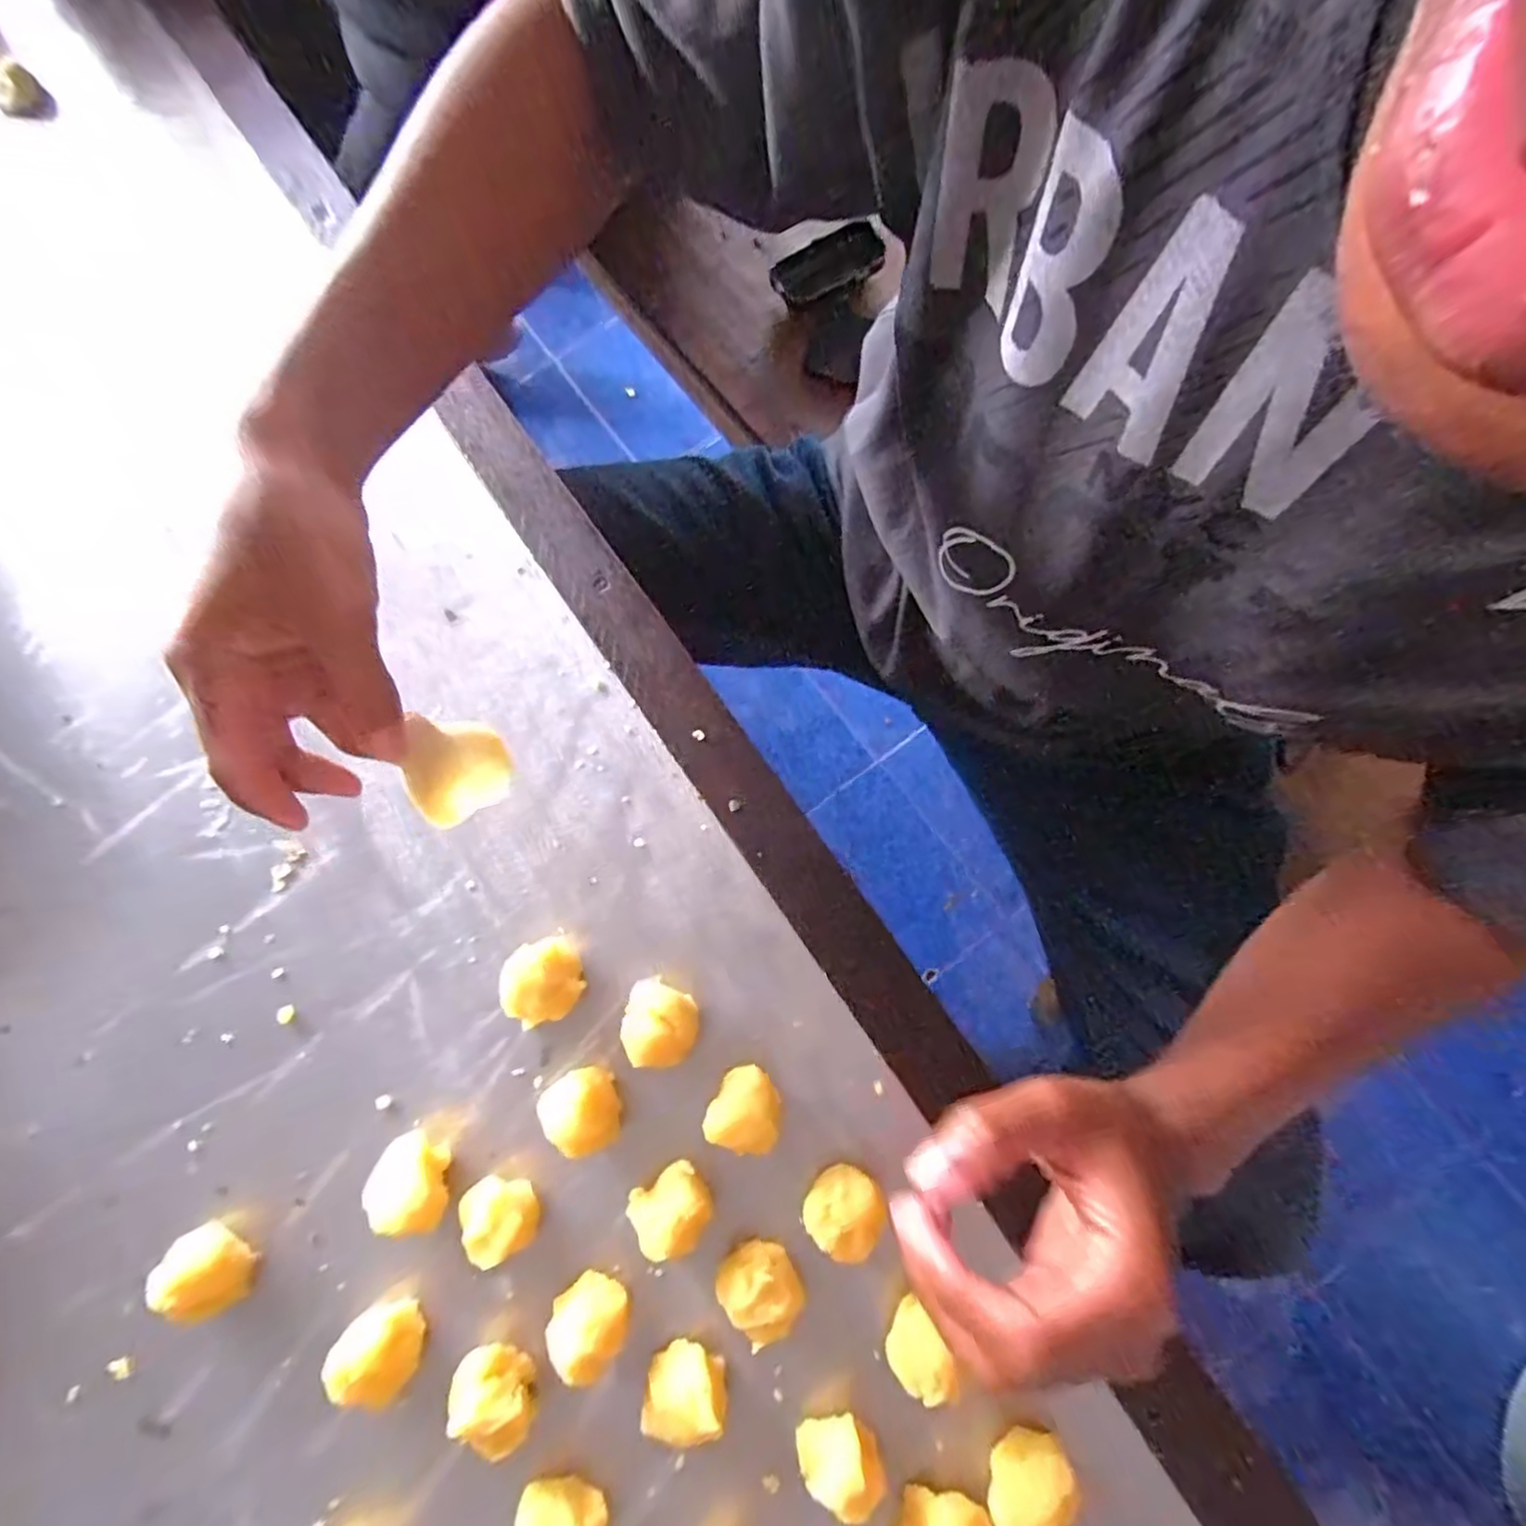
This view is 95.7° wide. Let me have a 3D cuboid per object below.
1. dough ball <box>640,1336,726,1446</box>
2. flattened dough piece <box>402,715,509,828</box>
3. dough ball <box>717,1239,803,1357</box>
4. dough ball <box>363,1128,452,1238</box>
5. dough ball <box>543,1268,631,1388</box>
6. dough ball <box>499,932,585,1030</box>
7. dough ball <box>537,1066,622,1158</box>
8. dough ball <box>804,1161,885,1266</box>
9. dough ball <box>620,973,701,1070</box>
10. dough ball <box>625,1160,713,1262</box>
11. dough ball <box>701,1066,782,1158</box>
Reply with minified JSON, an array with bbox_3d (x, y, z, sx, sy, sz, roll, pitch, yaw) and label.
[{"bbox_3d":[-0.032,0.259,0.283,0.033,0.026,0.031,0,79,1],"label":"dough ball"},{"bbox_3d":[-0.129,0.003,0.292,0.009,0.049,0.044,-10,84,29],"label":"flattened dough piece"},{"bbox_3d":[-0.001,0.220,0.290,0.033,0.026,0.030,0,79,1],"label":"dough ball"},{"bbox_3d":[-0.156,0.184,0.302,0.035,0.025,0.038,0,79,1],"label":"dough ball"},{"bbox_3d":[-0.073,0.233,0.288,0.029,0.028,0.028,0,79,1],"label":"dough ball"},{"bbox_3d":[-0.101,0.099,0.314,0.032,0.030,0.034,0,79,1],"label":"dough ball"},{"bbox_3d":[-0.080,0.153,0.304,0.036,0.027,0.030,-17,79,-2],"label":"dough ball"},{"bbox_3d":[0.034,0.187,0.292,0.029,0.029,0.032,23,81,6],"label":"dough ball"},{"bbox_3d":[-0.045,0.116,0.310,0.032,0.024,0.034,0,79,1],"label":"dough ball"},{"bbox_3d":[-0.037,0.190,0.296,0.031,0.029,0.028,-35,80,-5],"label":"dough ball"},{"bbox_3d":[-0.007,0.149,0.302,0.030,0.029,0.032,0,79,1],"label":"dough ball"}]

